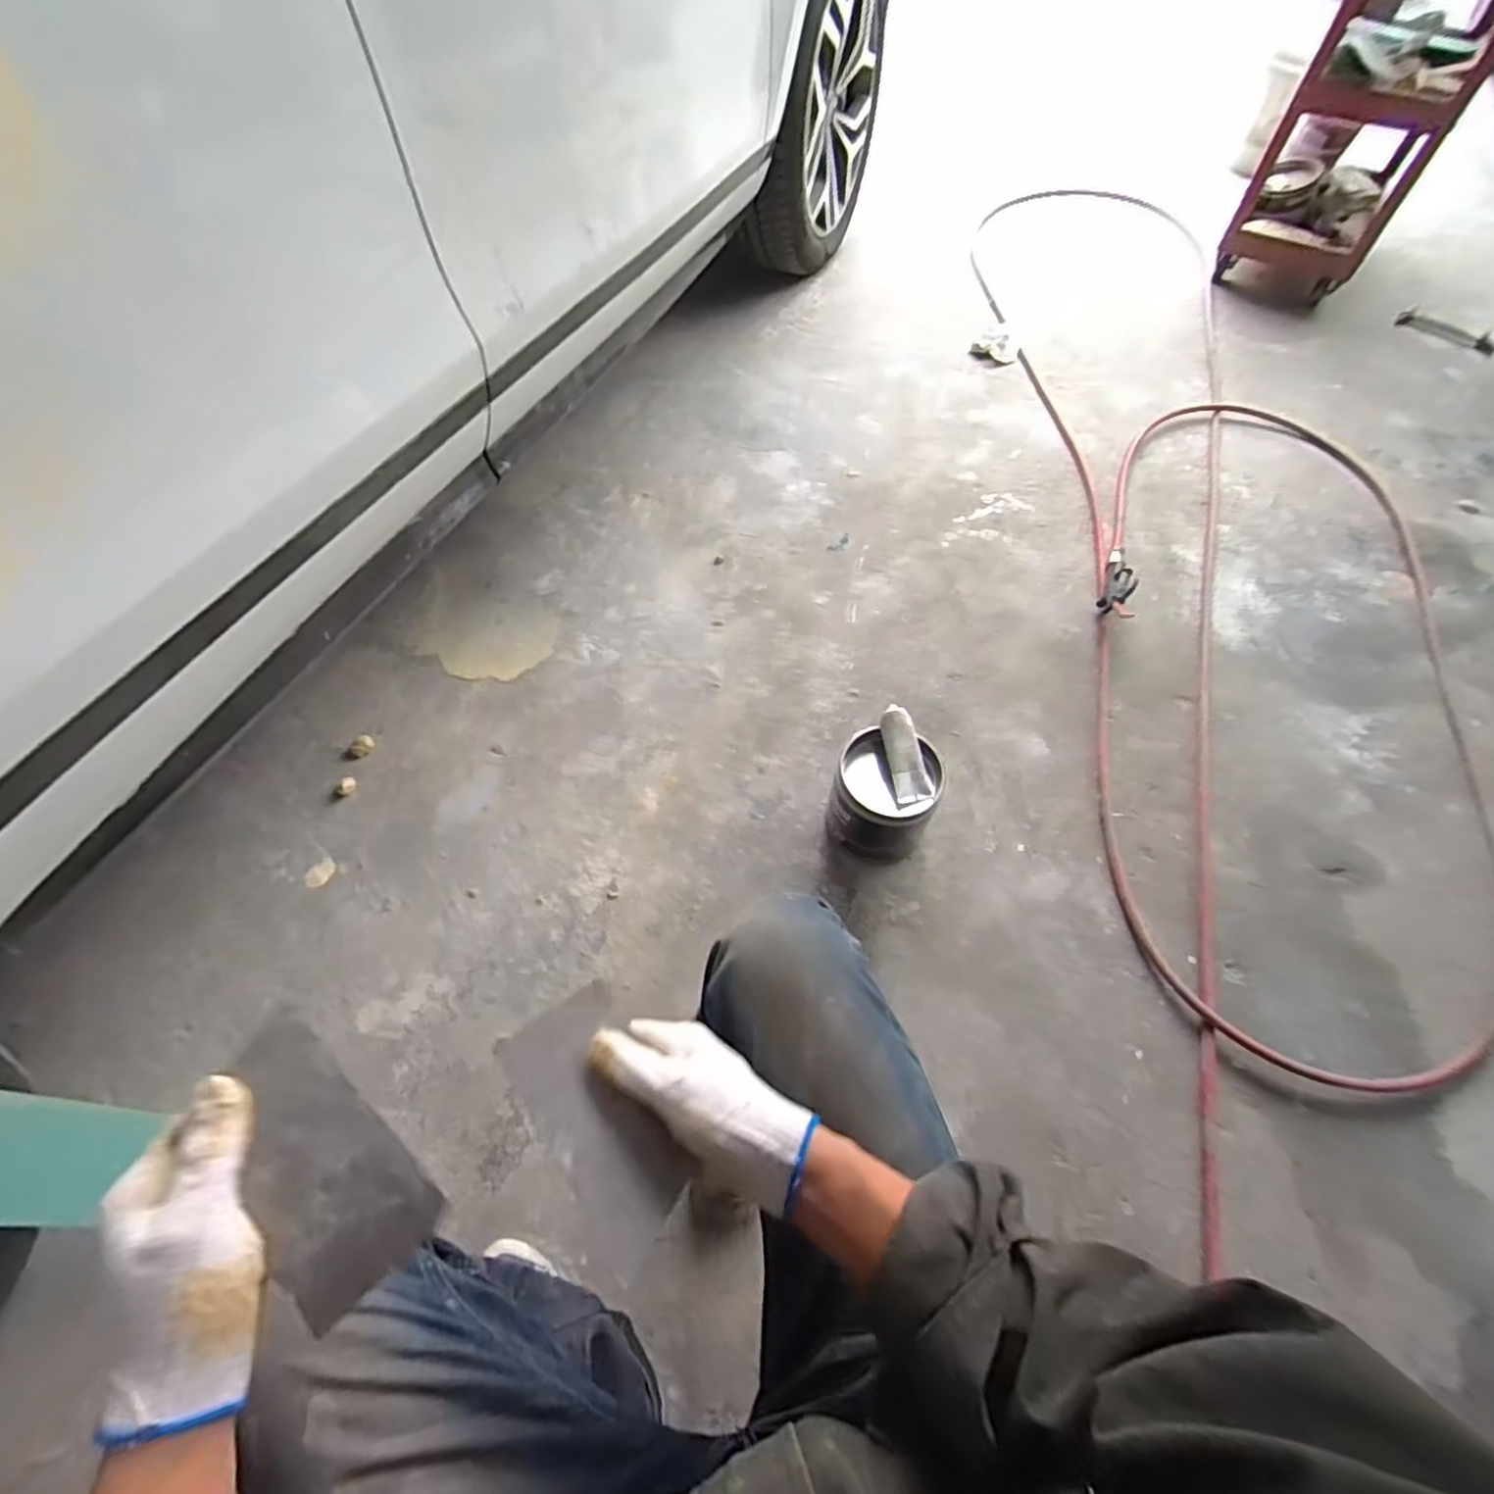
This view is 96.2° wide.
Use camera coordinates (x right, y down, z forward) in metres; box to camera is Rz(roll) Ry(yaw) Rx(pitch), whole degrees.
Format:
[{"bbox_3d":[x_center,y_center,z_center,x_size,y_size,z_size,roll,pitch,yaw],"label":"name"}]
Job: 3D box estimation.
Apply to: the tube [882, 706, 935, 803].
[{"bbox_3d":[0.221,0.009,0.941,0.046,0.027,0.137,-12,83,-8],"label":"tube"}]

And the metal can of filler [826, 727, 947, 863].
[{"bbox_3d":[0.201,0.077,0.998,0.144,0.177,0.146,0,60,-1],"label":"metal can of filler"}]

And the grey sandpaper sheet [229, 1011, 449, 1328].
[{"bbox_3d":[-0.226,0.217,0.348,0.070,0.010,0.138,-37,89,-27],"label":"grey sandpaper sheet"}]

